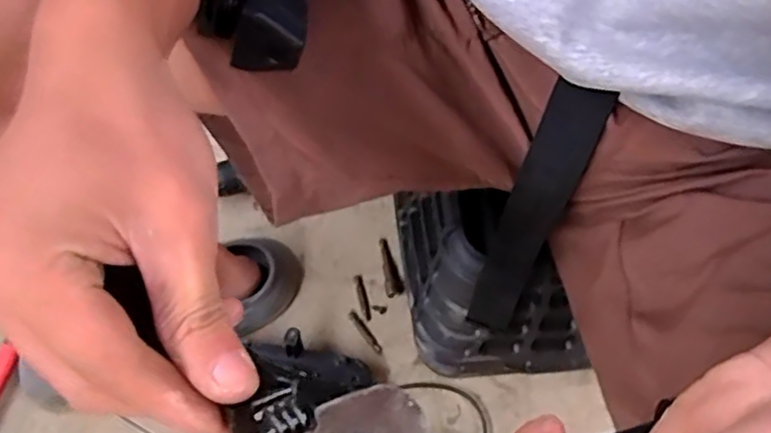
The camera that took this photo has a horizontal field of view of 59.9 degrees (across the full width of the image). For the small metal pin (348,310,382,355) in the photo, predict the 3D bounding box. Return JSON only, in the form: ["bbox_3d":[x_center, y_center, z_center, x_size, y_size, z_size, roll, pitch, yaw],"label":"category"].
[{"bbox_3d":[-0.021,0.116,0.671,0.008,0.004,0.053,-35,70,-11],"label":"small metal pin"}]

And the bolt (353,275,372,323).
[{"bbox_3d":[-0.023,0.083,0.686,0.009,0.004,0.048,-17,67,-4],"label":"bolt"}]

